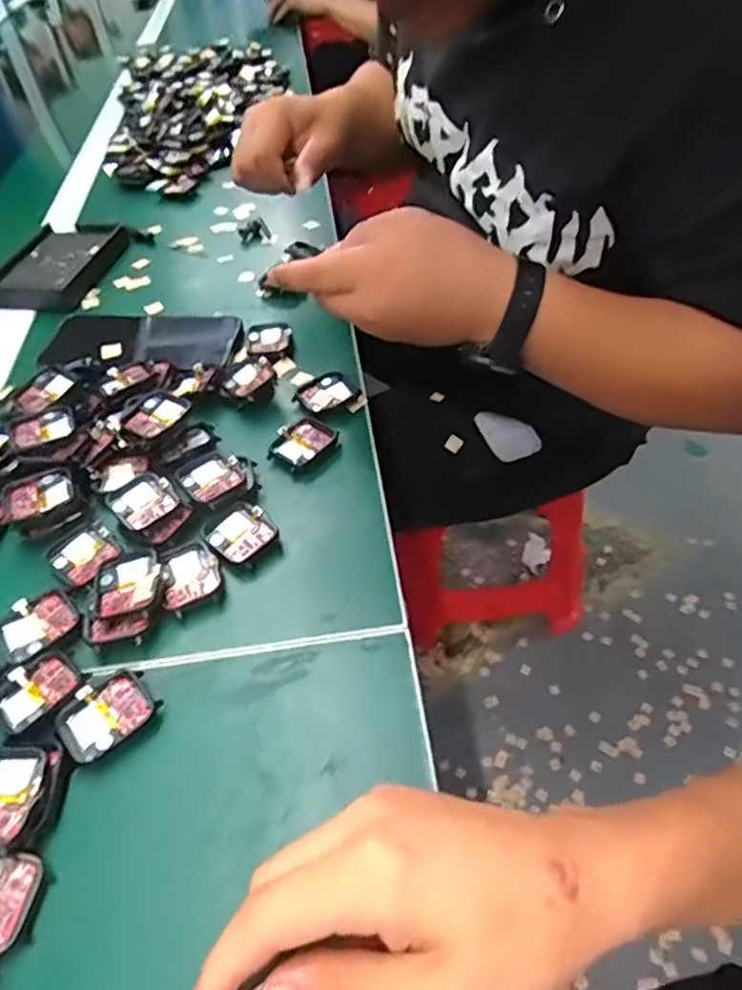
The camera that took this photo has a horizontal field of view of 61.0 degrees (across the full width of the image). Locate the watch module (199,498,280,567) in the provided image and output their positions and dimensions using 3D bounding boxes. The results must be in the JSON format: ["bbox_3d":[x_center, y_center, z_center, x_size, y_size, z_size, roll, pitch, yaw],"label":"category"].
[{"bbox_3d":[-0.081,0.023,0.391,0.040,0.011,0.037,33,59,30],"label":"watch module"}]

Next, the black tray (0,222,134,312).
[{"bbox_3d":[-0.317,-0.237,0.637,0.099,0.015,0.151,3,48,8],"label":"black tray"}]

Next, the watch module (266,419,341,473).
[{"bbox_3d":[-0.049,-0.037,0.448,0.036,0.011,0.046,34,59,31],"label":"watch module"}]

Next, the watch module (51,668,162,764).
[{"bbox_3d":[-0.134,0.110,0.319,0.045,0.007,0.036,-36,54,-24],"label":"watch module"}]

